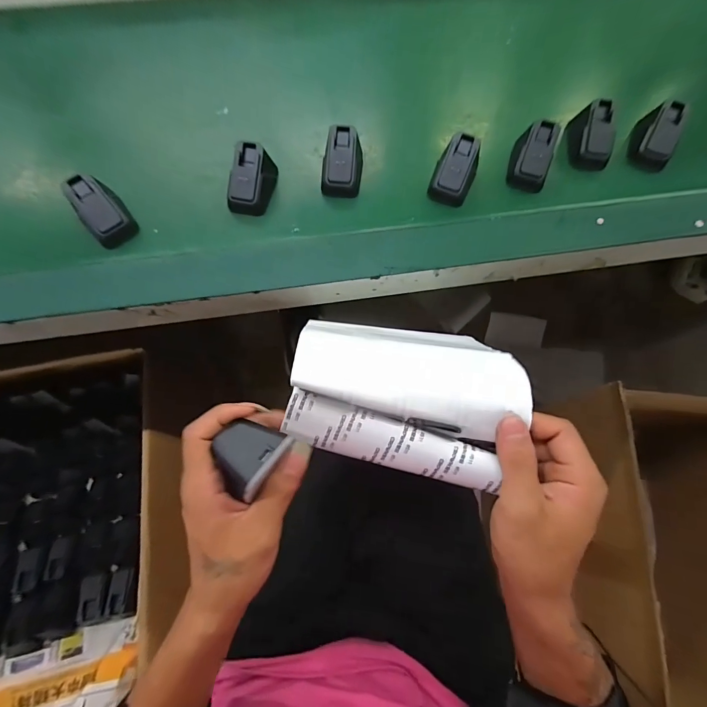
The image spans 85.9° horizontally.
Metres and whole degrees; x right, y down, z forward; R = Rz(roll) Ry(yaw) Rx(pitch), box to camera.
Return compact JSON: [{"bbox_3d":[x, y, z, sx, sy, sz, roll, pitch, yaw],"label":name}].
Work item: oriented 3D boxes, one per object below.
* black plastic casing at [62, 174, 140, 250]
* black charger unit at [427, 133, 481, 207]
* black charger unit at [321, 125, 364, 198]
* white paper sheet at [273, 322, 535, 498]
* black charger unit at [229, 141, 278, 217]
[{"bbox_3d":[-0.260,-0.147,0.391,0.044,0.041,0.064,-41,78,-12],"label":"black plastic casing"},{"bbox_3d":[0.111,-0.201,0.417,0.045,0.031,0.066,23,74,6],"label":"black charger unit"},{"bbox_3d":[-0.011,-0.211,0.419,0.042,0.041,0.062,9,73,2],"label":"black charger unit"},{"bbox_3d":[0.036,0.031,0.270,0.160,0.044,0.095,14,73,3],"label":"white paper sheet"},{"bbox_3d":[-0.109,-0.187,0.411,0.041,0.043,0.070,14,73,3],"label":"black charger unit"}]

